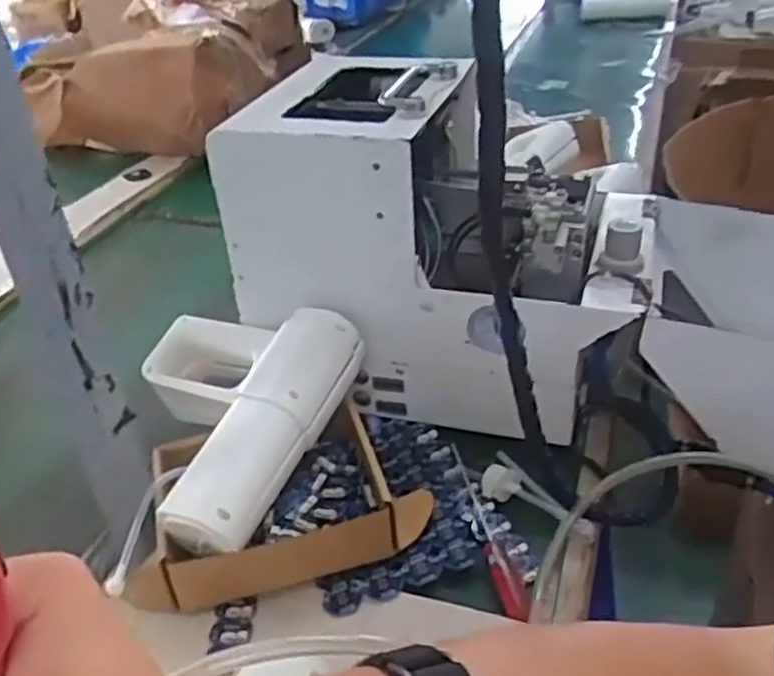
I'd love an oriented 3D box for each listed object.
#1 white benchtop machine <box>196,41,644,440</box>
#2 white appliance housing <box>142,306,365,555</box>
[{"bbox_3d":[0.055,-0.084,0.713,0.329,0.276,0.218,7,35,15],"label":"white benchtop machine"},{"bbox_3d":[-0.139,0.051,0.612,0.187,0.070,0.202,14,38,24],"label":"white appliance housing"}]

